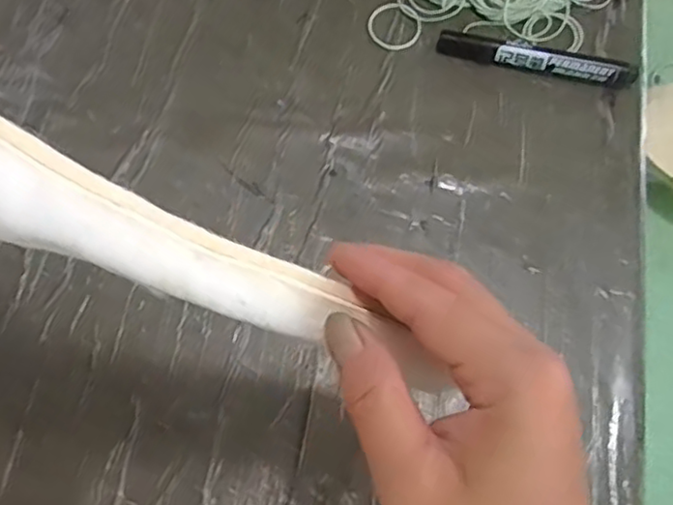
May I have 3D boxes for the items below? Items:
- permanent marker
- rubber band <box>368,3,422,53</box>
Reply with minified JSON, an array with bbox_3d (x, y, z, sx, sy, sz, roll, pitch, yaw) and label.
[{"bbox_3d":[0.145,-0.142,0.486,0.141,0.016,0.017,16,69,3],"label":"permanent marker"},{"bbox_3d":[0.045,-0.173,0.506,0.041,0.004,0.042,1,69,-2],"label":"rubber band"}]

